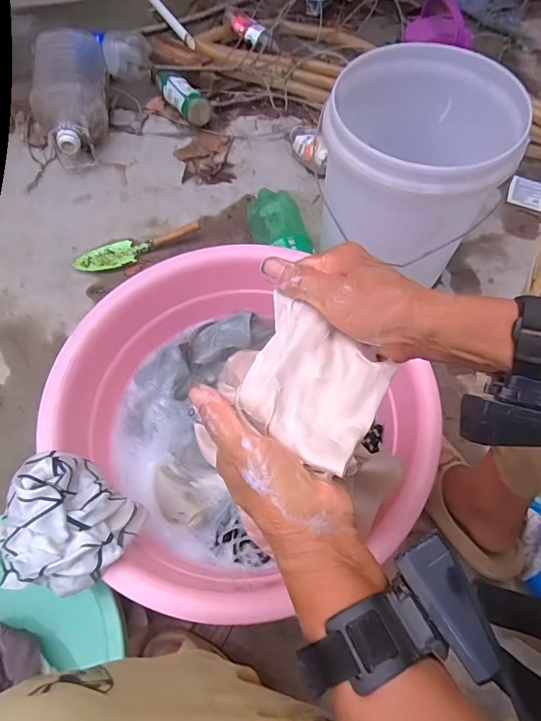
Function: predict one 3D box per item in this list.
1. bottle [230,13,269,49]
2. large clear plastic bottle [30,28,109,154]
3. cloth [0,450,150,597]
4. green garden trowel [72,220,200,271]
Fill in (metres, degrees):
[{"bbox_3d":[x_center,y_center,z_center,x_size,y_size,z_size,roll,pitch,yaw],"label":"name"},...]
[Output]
[{"bbox_3d":[-0.057,-0.913,1.190,0.119,0.048,0.055,40,69,19],"label":"bottle"},{"bbox_3d":[-0.468,-0.615,1.007,0.167,0.164,0.334,-10,62,-5],"label":"large clear plastic bottle"},{"bbox_3d":[-0.215,0.169,0.452,0.135,0.078,0.136,9,62,5],"label":"cloth"},{"bbox_3d":[-0.278,-0.244,0.895,0.264,0.034,0.071,-22,66,-12],"label":"green garden trowel"}]

